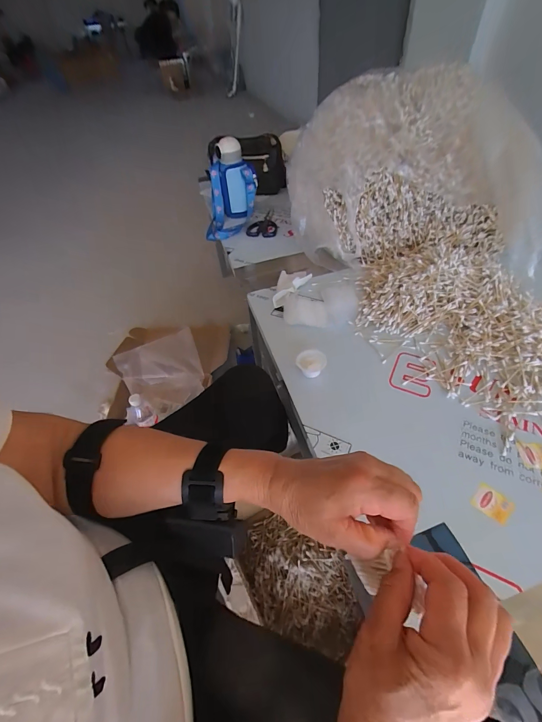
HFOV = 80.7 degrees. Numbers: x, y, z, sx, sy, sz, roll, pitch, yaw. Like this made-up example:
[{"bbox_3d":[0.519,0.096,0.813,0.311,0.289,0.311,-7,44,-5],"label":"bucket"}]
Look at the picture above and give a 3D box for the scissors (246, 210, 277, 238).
[{"bbox_3d":[-0.027,-0.422,0.990,0.090,0.012,0.144,-1,50,4],"label":"scissors"}]

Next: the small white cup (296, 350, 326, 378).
[{"bbox_3d":[0.077,0.004,0.595,0.051,0.030,0.051,-3,49,3],"label":"small white cup"}]

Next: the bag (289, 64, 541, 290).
[{"bbox_3d":[0.306,-0.418,0.740,0.494,0.328,0.282,-3,49,3],"label":"bag"}]

